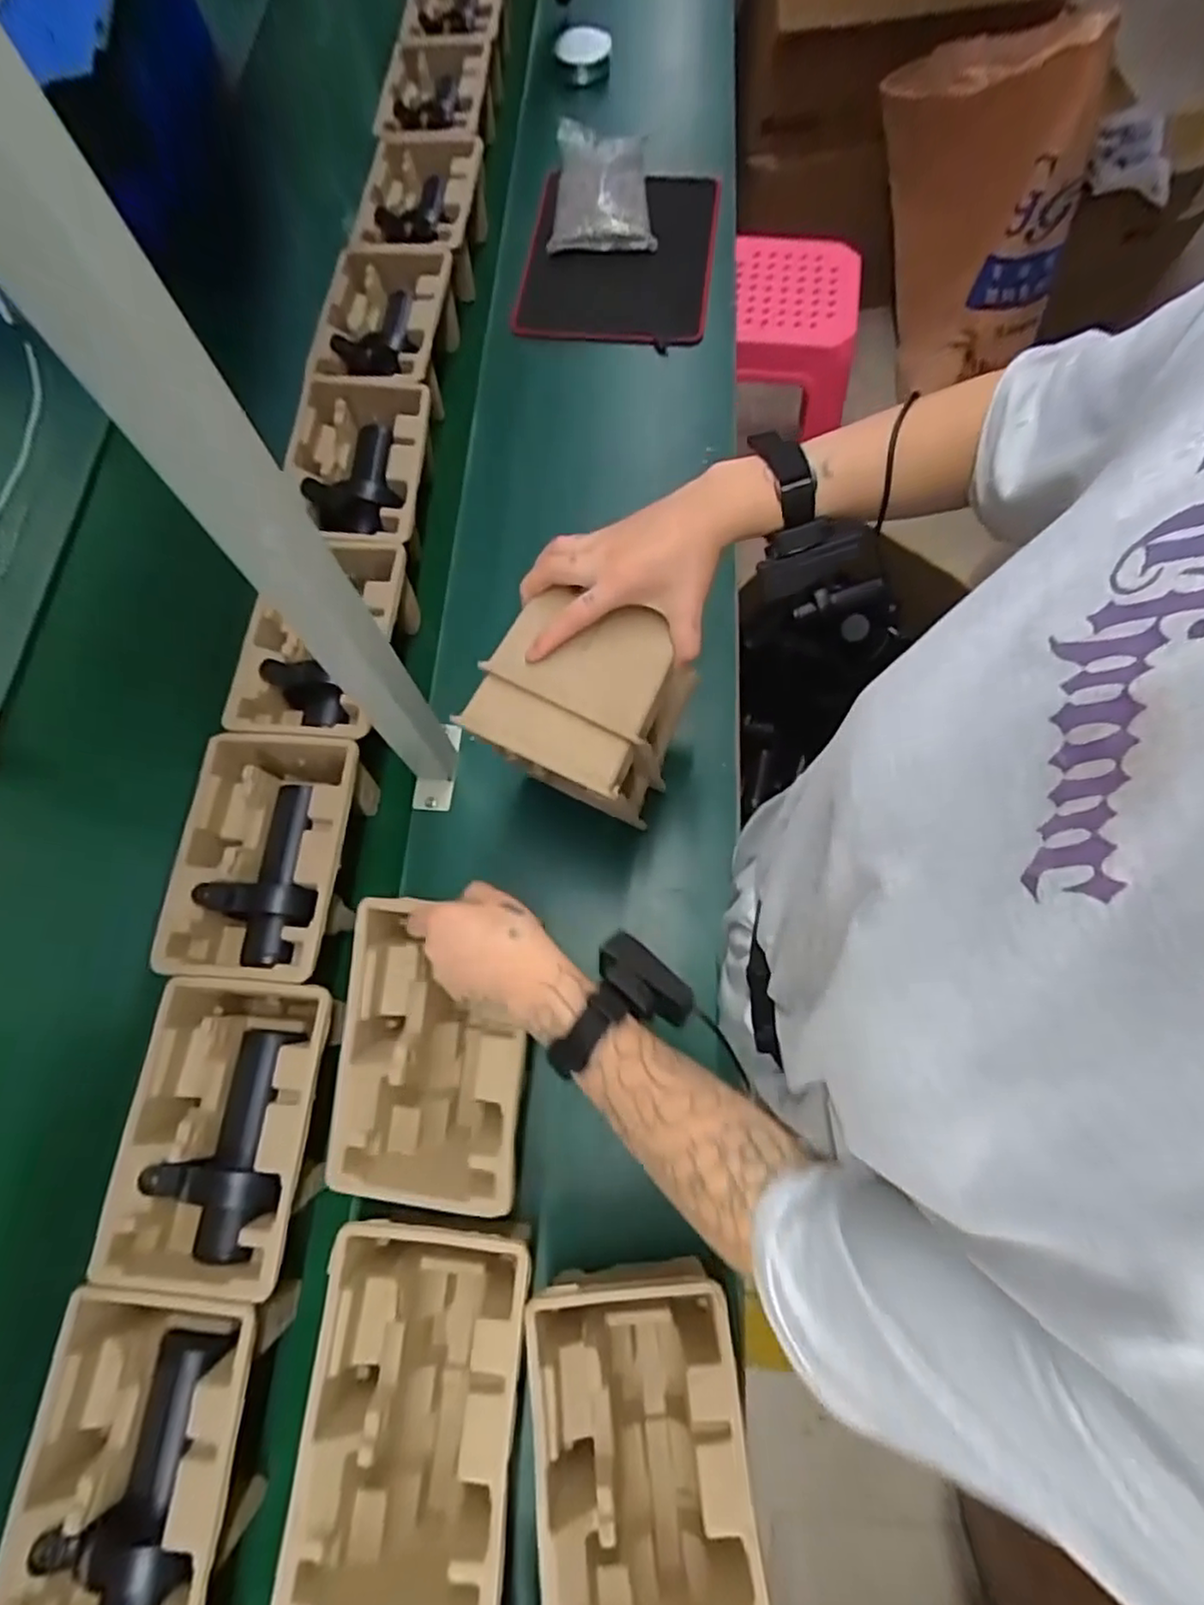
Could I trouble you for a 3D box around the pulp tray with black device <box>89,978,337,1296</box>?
[{"bbox_3d":[-0.311,0.277,0.585,0.149,0.079,0.230,3,70,3],"label":"pulp tray with black device"}]

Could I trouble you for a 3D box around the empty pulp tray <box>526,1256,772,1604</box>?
[{"bbox_3d":[0.031,0.479,0.508,0.142,0.119,0.229,-7,70,0],"label":"empty pulp tray"}]

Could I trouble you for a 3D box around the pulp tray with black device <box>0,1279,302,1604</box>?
[{"bbox_3d":[-0.336,0.498,0.508,0.150,0.080,0.242,1,70,2],"label":"pulp tray with black device"}]

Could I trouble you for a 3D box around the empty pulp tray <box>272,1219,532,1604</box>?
[{"bbox_3d":[-0.134,0.456,0.524,0.150,0.118,0.240,3,70,3],"label":"empty pulp tray"}]

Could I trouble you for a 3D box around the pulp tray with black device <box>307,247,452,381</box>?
[{"bbox_3d":[-0.261,-0.578,0.805,0.147,0.036,0.211,5,70,4],"label":"pulp tray with black device"}]

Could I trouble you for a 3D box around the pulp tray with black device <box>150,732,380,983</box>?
[{"bbox_3d":[-0.313,0.056,0.656,0.150,0.084,0.225,2,70,3],"label":"pulp tray with black device"}]

